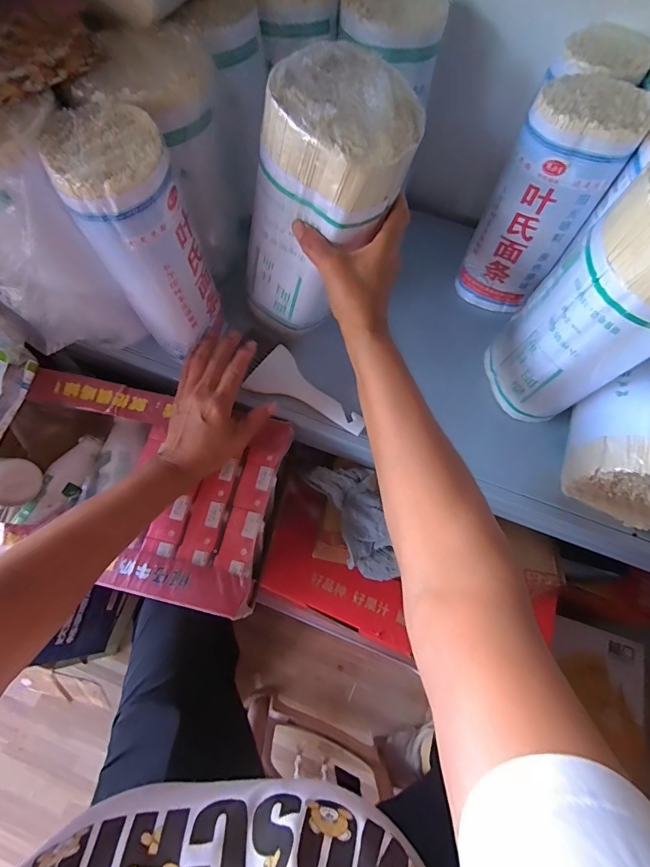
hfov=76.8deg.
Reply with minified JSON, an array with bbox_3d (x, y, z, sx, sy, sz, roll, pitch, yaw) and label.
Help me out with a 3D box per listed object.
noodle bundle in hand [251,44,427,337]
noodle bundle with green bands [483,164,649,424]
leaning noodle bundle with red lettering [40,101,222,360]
[{"bbox_3d":[-0.017,-0.198,0.395,0.104,0.244,0.107,-7,66,-22],"label":"noodle bundle in hand"},{"bbox_3d":[0.258,-0.108,0.387,0.100,0.241,0.103,1,67,-3],"label":"noodle bundle with green bands"},{"bbox_3d":[-0.153,-0.160,0.381,0.077,0.209,0.090,15,65,11],"label":"leaning noodle bundle with red lettering"}]

